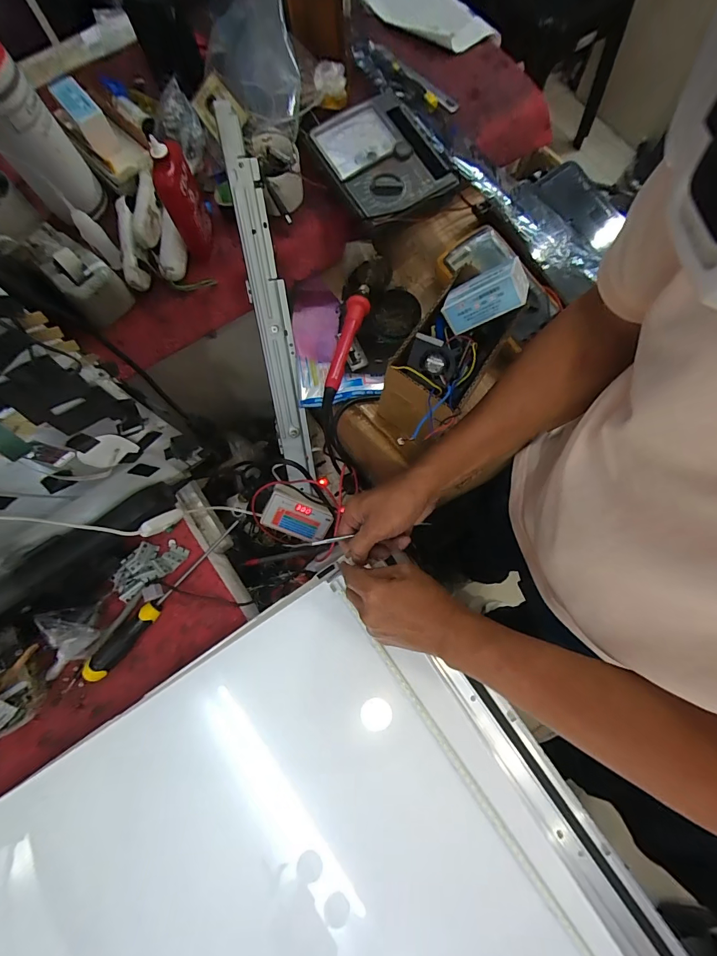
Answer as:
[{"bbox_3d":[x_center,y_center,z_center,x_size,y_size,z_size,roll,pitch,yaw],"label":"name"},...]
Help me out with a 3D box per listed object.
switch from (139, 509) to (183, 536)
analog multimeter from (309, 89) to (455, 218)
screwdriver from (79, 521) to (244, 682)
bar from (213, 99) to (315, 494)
[{"bbox_3d":[-0.237,0.053,0.489,0.015,0.061,0.017,37,118,9],"label":"switch"},{"bbox_3d":[0.030,-0.380,0.482,0.136,0.036,0.152,-30,78,-6],"label":"analog multimeter"},{"bbox_3d":[-0.236,0.143,0.492,0.026,0.030,0.230,40,81,10],"label":"screwdriver"},{"bbox_3d":[-0.103,-0.174,0.505,0.042,0.022,0.433,-7,119,0],"label":"bar"}]

